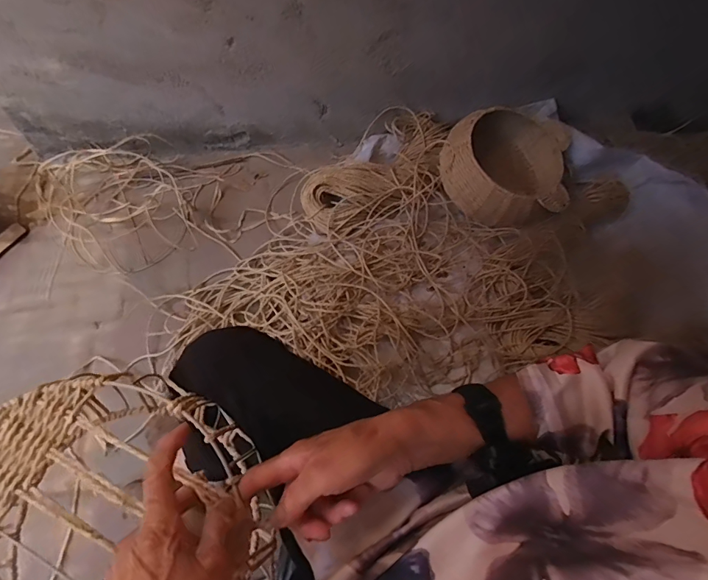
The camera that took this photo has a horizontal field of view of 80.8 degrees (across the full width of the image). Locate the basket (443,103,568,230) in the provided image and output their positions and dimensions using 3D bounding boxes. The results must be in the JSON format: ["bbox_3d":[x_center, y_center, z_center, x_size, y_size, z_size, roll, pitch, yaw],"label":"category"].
[{"bbox_3d":[0.398,-0.312,1.117,0.325,0.247,0.347,27,66,9],"label":"basket"}]

